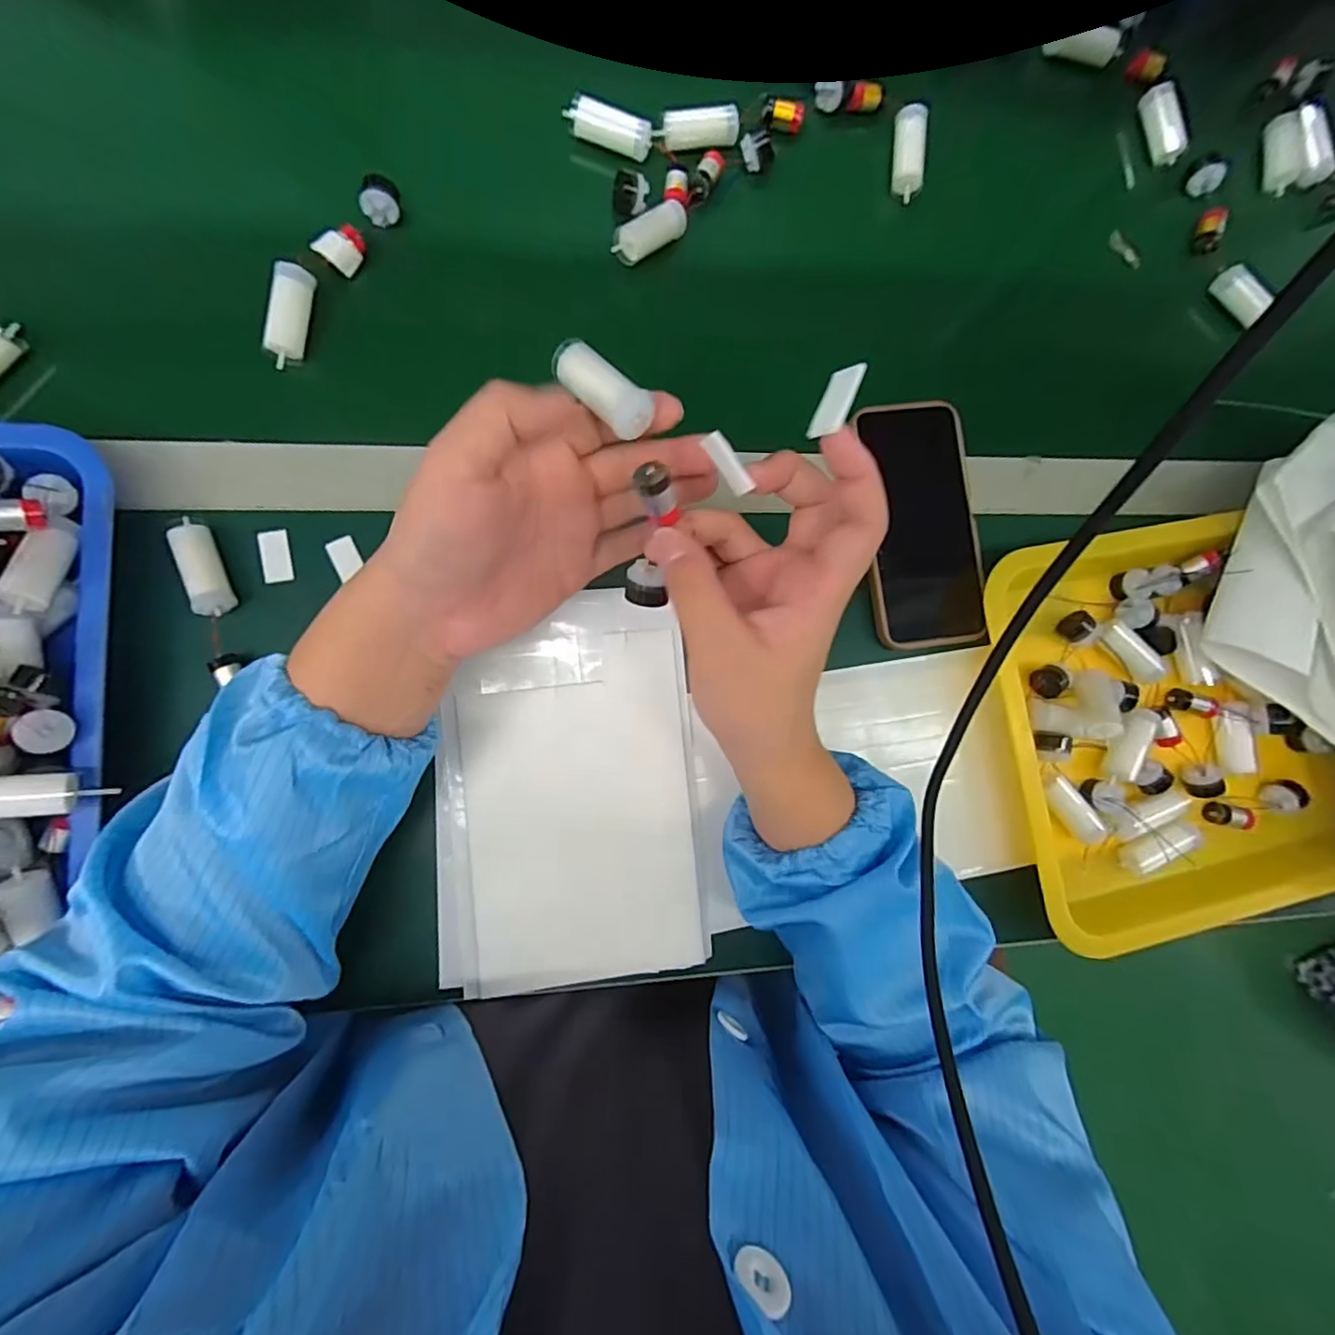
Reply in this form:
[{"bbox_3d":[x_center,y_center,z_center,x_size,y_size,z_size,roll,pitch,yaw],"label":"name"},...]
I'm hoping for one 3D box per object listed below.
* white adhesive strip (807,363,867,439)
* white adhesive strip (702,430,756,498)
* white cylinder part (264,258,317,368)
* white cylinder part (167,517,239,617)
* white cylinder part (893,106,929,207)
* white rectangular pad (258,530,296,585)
[{"bbox_3d":[0.068,-0.107,0.241,0.004,0.017,0.030,25,86,-37],"label":"white adhesive strip"},{"bbox_3d":[0.027,-0.089,0.261,0.030,0.009,0.004,55,37,-23],"label":"white adhesive strip"},{"bbox_3d":[-0.224,-0.208,0.354,0.017,0.015,0.057,16,99,-4],"label":"white cylinder part"},{"bbox_3d":[-0.263,-0.056,0.339,0.018,0.018,0.053,-20,89,-7],"label":"white cylinder part"},{"bbox_3d":[0.170,-0.361,0.421,0.019,0.019,0.061,5,86,-6],"label":"white cylinder part"},{"bbox_3d":[-0.231,-0.066,0.353,0.016,0.004,0.031,-9,90,-21],"label":"white rectangular pad"}]

